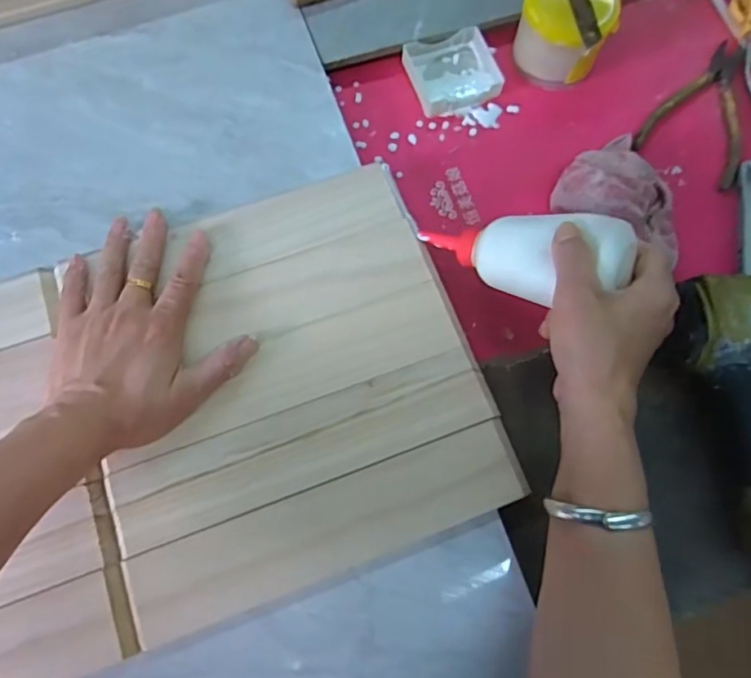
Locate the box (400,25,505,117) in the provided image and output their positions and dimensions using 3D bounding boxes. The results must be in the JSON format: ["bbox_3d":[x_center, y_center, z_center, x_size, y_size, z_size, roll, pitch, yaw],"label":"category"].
[{"bbox_3d":[0.073,-0.249,0.529,0.079,0.016,0.075,-16,73,-7],"label":"box"}]

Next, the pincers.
[{"bbox_3d":[0.309,-0.210,0.510,0.089,0.010,0.150,35,74,9],"label":"pincers"}]

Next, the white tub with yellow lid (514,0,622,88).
[{"bbox_3d":[0.167,-0.276,0.510,0.078,0.067,0.069,25,73,6],"label":"white tub with yellow lid"}]

